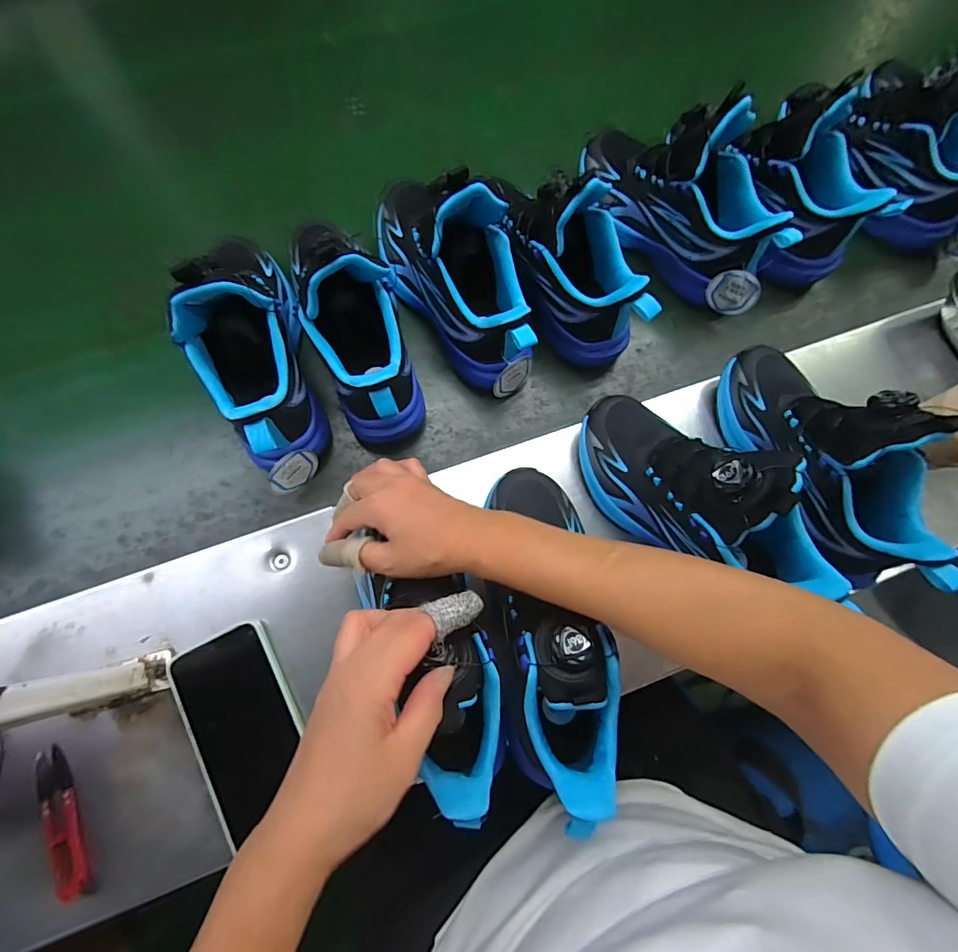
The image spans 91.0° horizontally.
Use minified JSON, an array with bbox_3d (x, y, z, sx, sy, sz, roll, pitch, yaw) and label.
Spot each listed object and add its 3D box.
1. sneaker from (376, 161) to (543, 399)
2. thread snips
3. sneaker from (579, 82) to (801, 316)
[{"bbox_3d":[-0.024,-0.200,0.437,0.100,0.144,0.240,-23,73,-9],"label":"sneaker"},{"bbox_3d":[-0.306,0.253,0.343,0.026,0.009,0.102,-26,75,-6],"label":"thread snips"},{"bbox_3d":[0.221,-0.299,0.471,0.096,0.140,0.237,-40,77,-9],"label":"sneaker"}]

